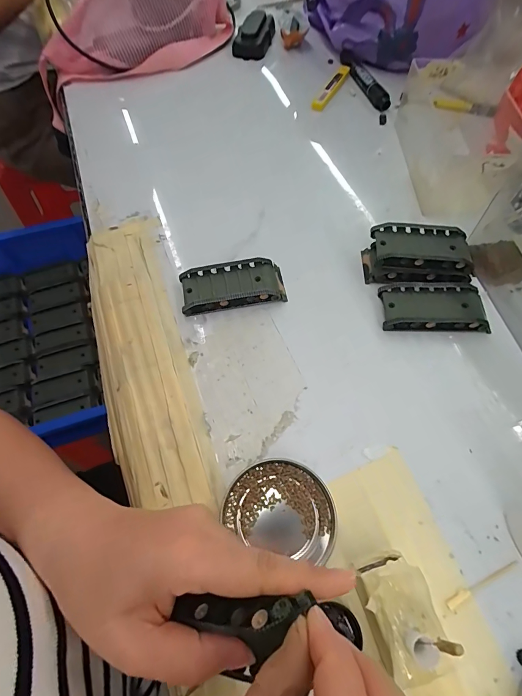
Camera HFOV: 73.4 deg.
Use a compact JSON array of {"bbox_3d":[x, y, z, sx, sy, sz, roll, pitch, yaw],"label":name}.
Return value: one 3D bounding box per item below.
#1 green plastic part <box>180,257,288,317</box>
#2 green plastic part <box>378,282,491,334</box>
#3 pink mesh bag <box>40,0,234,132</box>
[{"bbox_3d":[-0.027,-0.061,0.335,0.096,0.019,0.044,-8,63,-4],"label":"green plastic part"},{"bbox_3d":[0.158,-0.038,0.323,0.090,0.018,0.046,1,63,1],"label":"green plastic part"},{"bbox_3d":[-0.193,-0.482,0.509,0.296,0.095,0.173,-39,69,-18],"label":"pink mesh bag"}]

